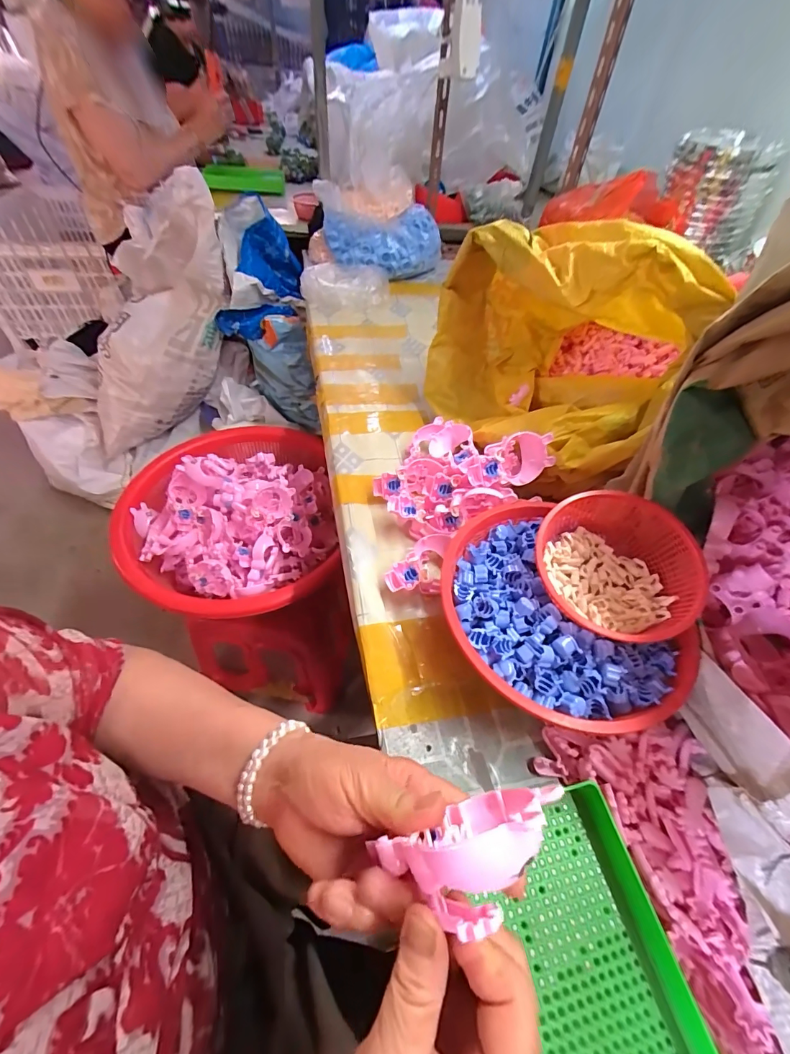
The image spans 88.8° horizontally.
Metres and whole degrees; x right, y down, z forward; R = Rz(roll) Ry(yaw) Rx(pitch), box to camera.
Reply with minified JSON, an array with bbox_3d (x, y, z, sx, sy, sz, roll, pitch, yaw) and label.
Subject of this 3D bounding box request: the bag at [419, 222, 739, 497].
[{"bbox_3d":[0.234,-0.262,0.549,0.320,0.261,0.336,38,57,22],"label":"bag"}]

